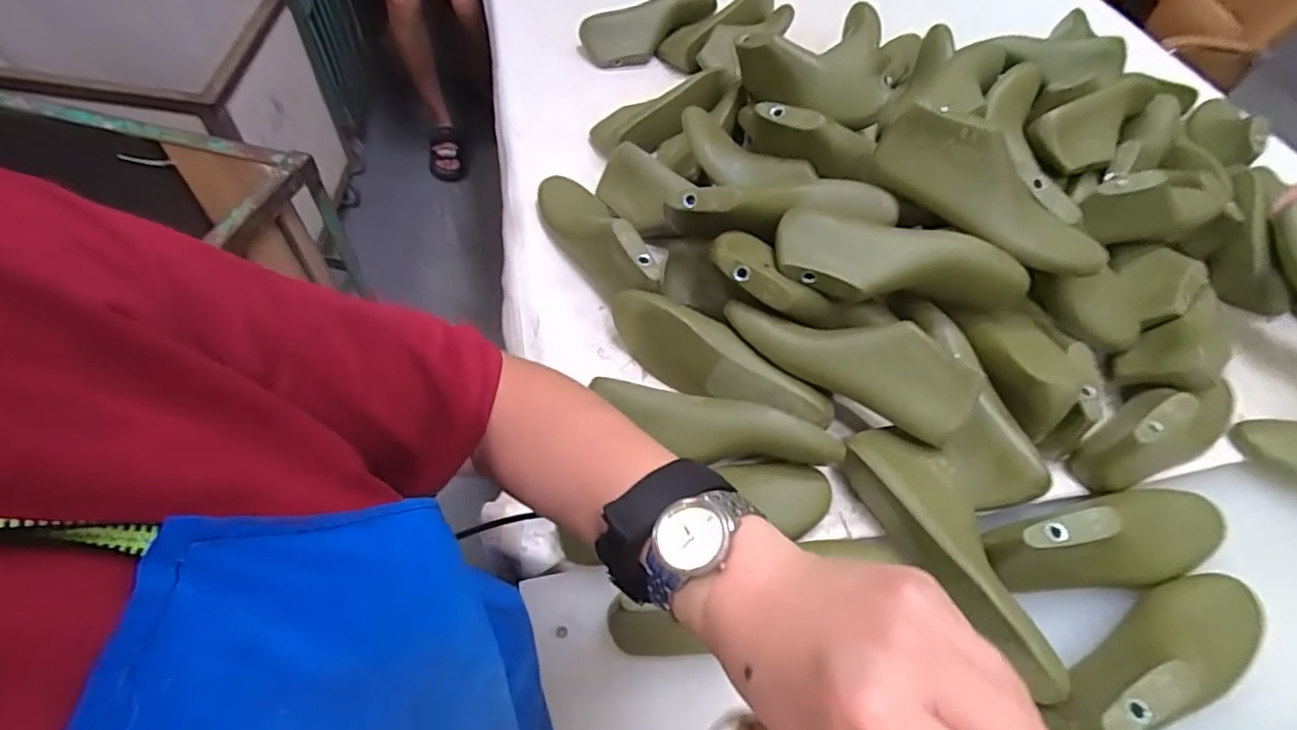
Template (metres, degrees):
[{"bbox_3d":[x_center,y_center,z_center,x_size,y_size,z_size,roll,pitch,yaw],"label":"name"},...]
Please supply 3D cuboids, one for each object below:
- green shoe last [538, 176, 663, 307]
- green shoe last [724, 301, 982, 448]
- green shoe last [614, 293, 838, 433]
[{"bbox_3d":[-0.063,-0.149,0.711,0.069,0.091,0.230,-21,59,-19],"label":"green shoe last"},{"bbox_3d":[0.198,-0.011,0.601,0.250,0.069,0.060,25,57,12],"label":"green shoe last"},{"bbox_3d":[0.072,-0.003,0.637,0.258,0.072,0.065,31,58,16],"label":"green shoe last"}]

